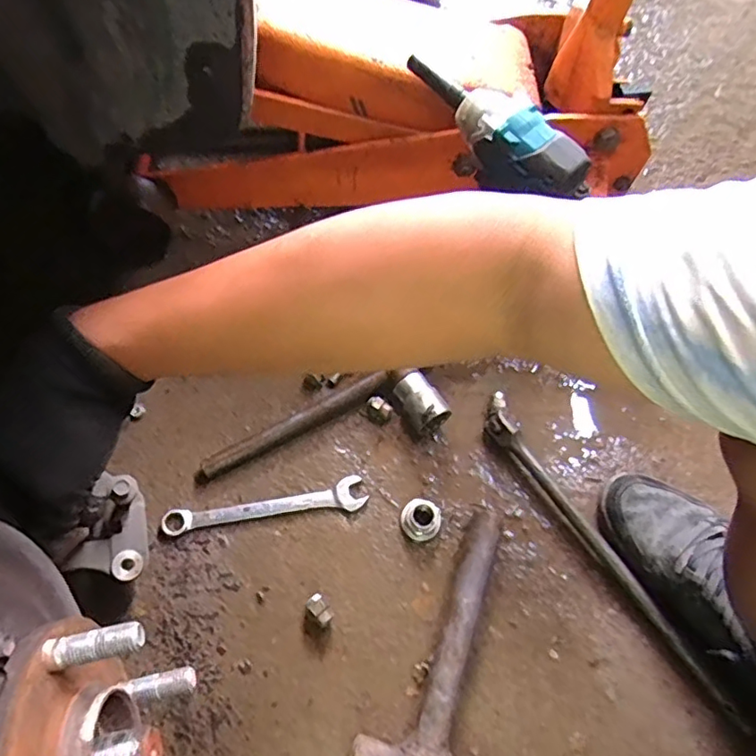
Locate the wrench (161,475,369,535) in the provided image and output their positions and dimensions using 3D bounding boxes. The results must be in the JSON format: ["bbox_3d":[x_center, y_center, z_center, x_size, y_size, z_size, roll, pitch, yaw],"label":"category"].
[{"bbox_3d":[-0.115,0.132,0.584,0.202,0.008,0.033,-8,67,-6],"label":"wrench"}]

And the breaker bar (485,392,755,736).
[{"bbox_3d":[0.226,0.171,0.567,0.024,0.030,0.368,-32,71,-15],"label":"breaker bar"}]

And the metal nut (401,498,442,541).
[{"bbox_3d":[0.045,0.144,0.581,0.040,0.017,0.040,1,66,-2],"label":"metal nut"}]

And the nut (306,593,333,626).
[{"bbox_3d":[-0.055,0.220,0.541,0.017,0.019,0.027,-37,73,-16],"label":"nut"}]

